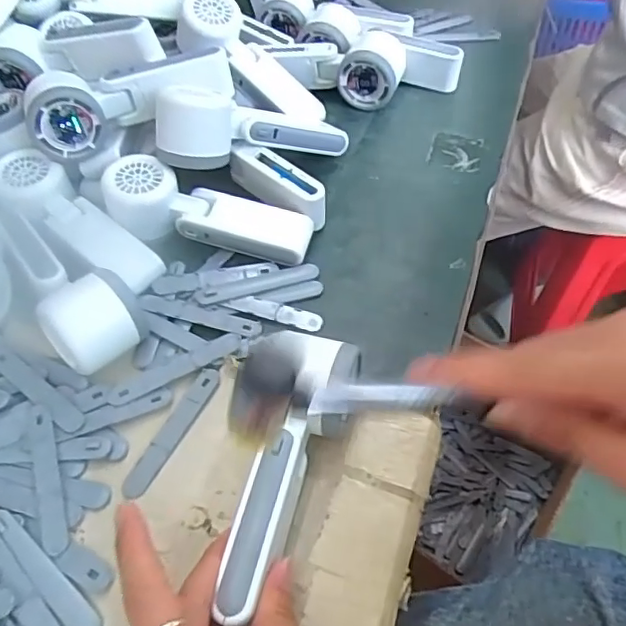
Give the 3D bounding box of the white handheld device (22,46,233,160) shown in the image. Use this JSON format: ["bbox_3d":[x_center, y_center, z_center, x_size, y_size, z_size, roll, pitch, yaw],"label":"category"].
[{"bbox_3d":[-0.153,-0.184,0.484,0.169,0.054,0.060,-24,54,-12],"label":"white handheld device"}]

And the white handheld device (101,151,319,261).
[{"bbox_3d":[-0.084,-0.082,0.463,0.166,0.048,0.057,9,54,6],"label":"white handheld device"}]

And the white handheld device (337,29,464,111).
[{"bbox_3d":[0.089,-0.245,0.579,0.113,0.050,0.076,15,55,11],"label":"white handheld device"}]

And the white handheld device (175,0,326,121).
[{"bbox_3d":[-0.061,-0.242,0.559,0.171,0.045,0.061,41,59,-4],"label":"white handheld device"}]

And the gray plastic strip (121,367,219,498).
[{"bbox_3d":[-0.091,0.076,0.374,0.016,0.004,0.094,23,61,17],"label":"gray plastic strip"}]

